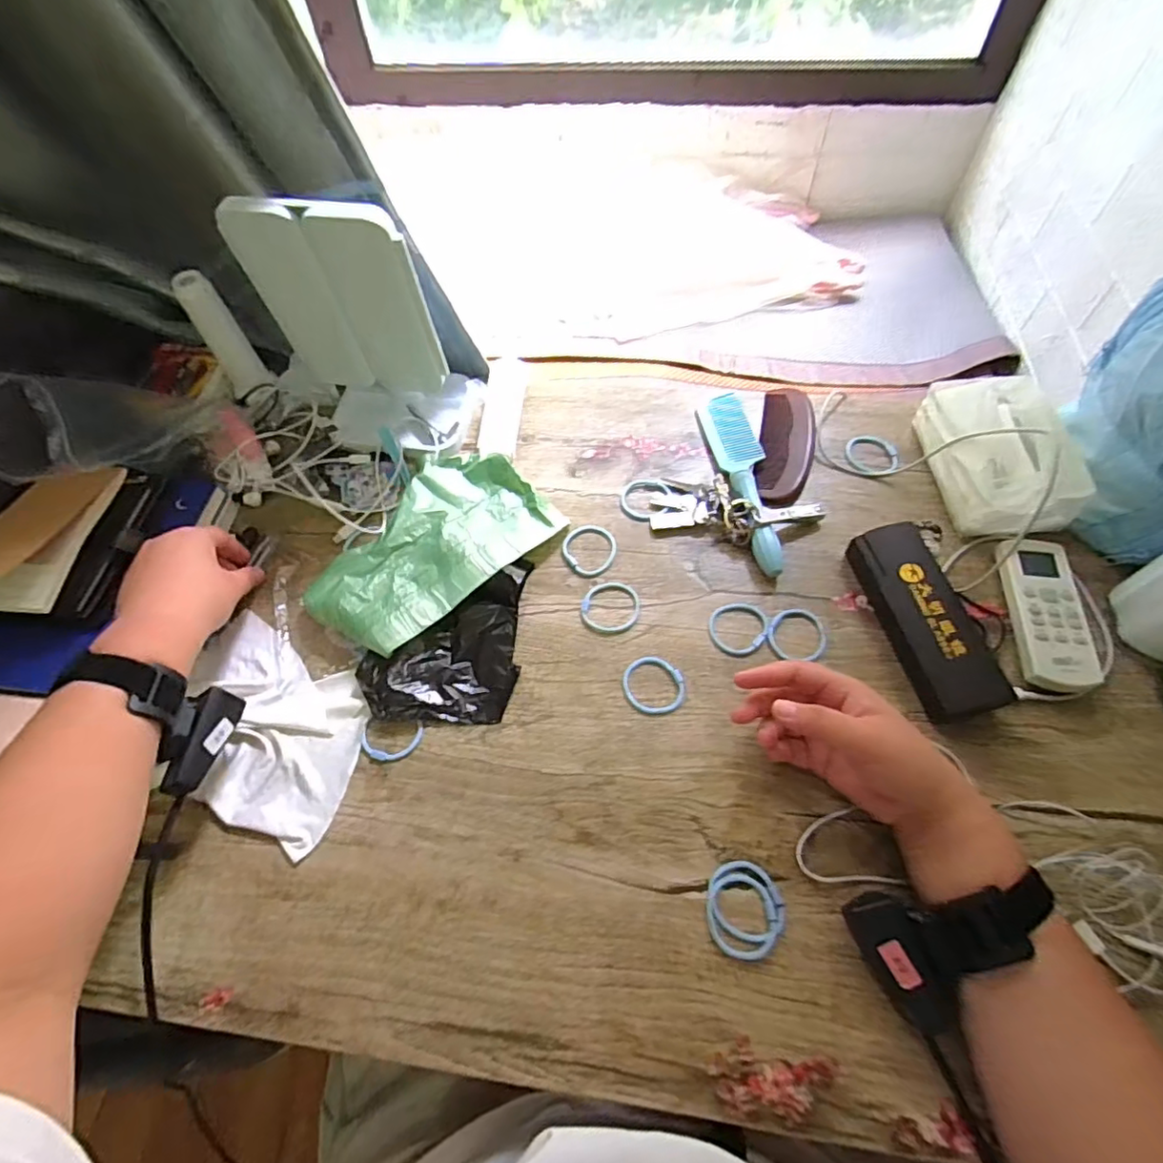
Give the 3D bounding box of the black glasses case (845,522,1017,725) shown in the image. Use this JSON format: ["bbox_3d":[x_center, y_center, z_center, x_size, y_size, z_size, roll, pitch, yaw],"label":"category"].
[{"bbox_3d":[0.272,0.029,0.476,0.054,0.039,0.161,-11,60,-4],"label":"black glasses case"}]

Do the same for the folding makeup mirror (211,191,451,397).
[{"bbox_3d":[-0.196,-0.226,0.497,0.143,0.171,0.018,7,60,7],"label":"folding makeup mirror"}]

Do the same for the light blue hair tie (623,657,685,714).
[{"bbox_3d":[0.057,0.082,0.471,0.048,0.005,0.044,-1,60,2],"label":"light blue hair tie"}]

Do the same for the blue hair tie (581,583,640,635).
[{"bbox_3d":[0.025,0.022,0.512,0.050,0.004,0.047,-1,60,2],"label":"blue hair tie"}]

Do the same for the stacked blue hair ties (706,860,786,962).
[{"bbox_3d":[0.108,0.215,0.393,0.049,0.005,0.055,-14,60,-5],"label":"stacked blue hair ties"}]

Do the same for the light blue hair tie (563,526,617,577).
[{"bbox_3d":[0.006,-0.029,0.539,0.049,0.004,0.051,-1,60,2],"label":"light blue hair tie"}]

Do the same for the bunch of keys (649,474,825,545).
[{"bbox_3d":[0.140,-0.069,0.546,0.149,0.026,0.067,13,61,10],"label":"bunch of keys"}]

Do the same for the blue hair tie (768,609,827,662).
[{"bbox_3d":[0.178,0.044,0.492,0.046,0.007,0.047,-1,60,2],"label":"blue hair tie"}]

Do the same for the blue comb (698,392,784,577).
[{"bbox_3d":[0.156,-0.106,0.563,0.047,0.023,0.224,-7,60,-2],"label":"blue comb"}]

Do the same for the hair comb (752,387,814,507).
[{"bbox_3d":[0.203,-0.141,0.592,0.050,0.012,0.152,13,61,10],"label":"hair comb"}]

